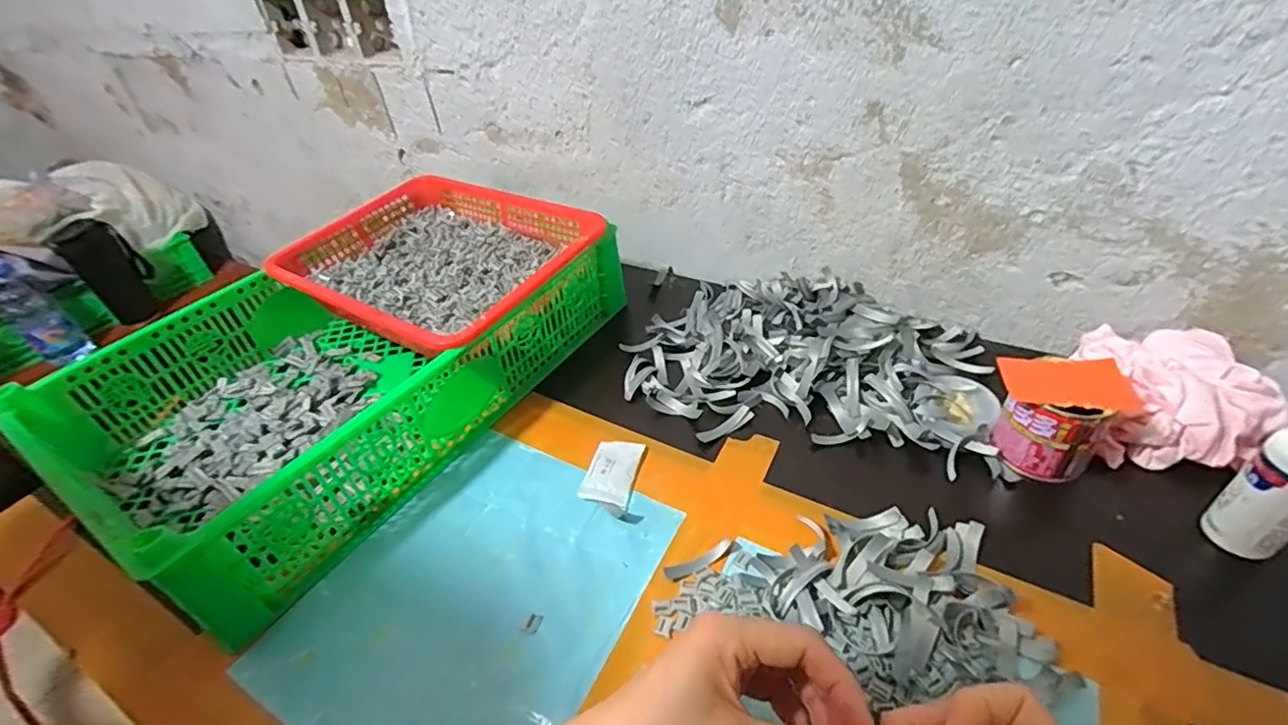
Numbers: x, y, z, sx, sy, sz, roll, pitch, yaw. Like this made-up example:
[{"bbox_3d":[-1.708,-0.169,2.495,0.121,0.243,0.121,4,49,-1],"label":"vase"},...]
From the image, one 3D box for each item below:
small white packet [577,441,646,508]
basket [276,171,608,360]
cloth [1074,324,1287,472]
[{"bbox_3d":[-0.024,0.088,0.484,0.040,0.008,0.065,8,42,16],"label":"small white packet"},{"bbox_3d":[-0.208,-0.103,0.627,0.298,0.066,0.242,20,47,28],"label":"basket"},{"bbox_3d":[0.412,0.025,0.460,0.125,0.055,0.133,10,42,19],"label":"cloth"}]

